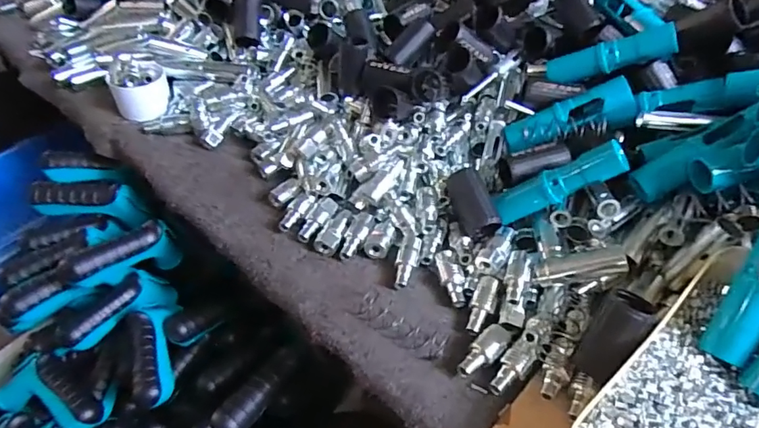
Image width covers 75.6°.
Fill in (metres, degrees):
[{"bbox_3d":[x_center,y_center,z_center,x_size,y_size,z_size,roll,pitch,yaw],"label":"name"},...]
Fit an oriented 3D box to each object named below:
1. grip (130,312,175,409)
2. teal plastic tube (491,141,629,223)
[{"bbox_3d":[-0.253,0.160,0.545,0.036,0.031,0.102,-12,63,-12],"label":"grip"},{"bbox_3d":[0.160,-0.026,0.439,0.118,0.027,0.026,-29,33,35],"label":"teal plastic tube"}]

